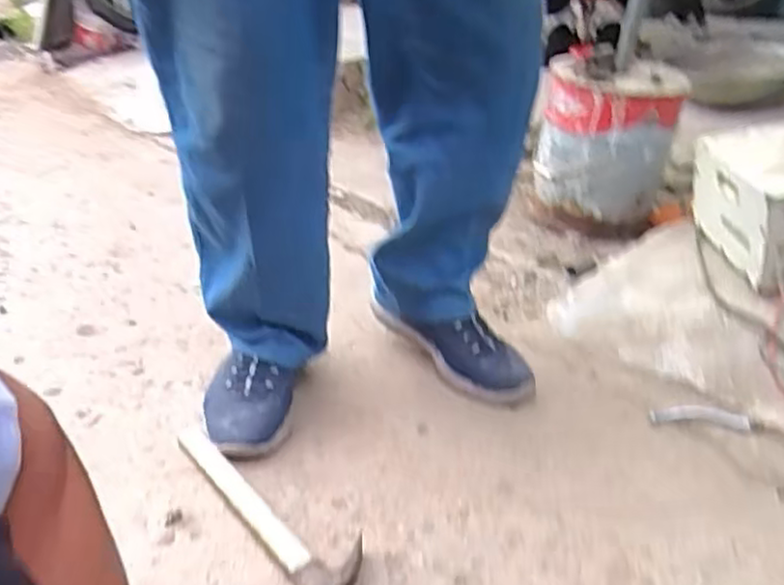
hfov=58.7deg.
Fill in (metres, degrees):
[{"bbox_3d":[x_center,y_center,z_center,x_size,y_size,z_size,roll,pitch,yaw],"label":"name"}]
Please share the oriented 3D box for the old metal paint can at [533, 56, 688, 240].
[{"bbox_3d":[0.459,-0.316,1.520,0.277,0.325,0.241,7,25,16],"label":"old metal paint can"}]

